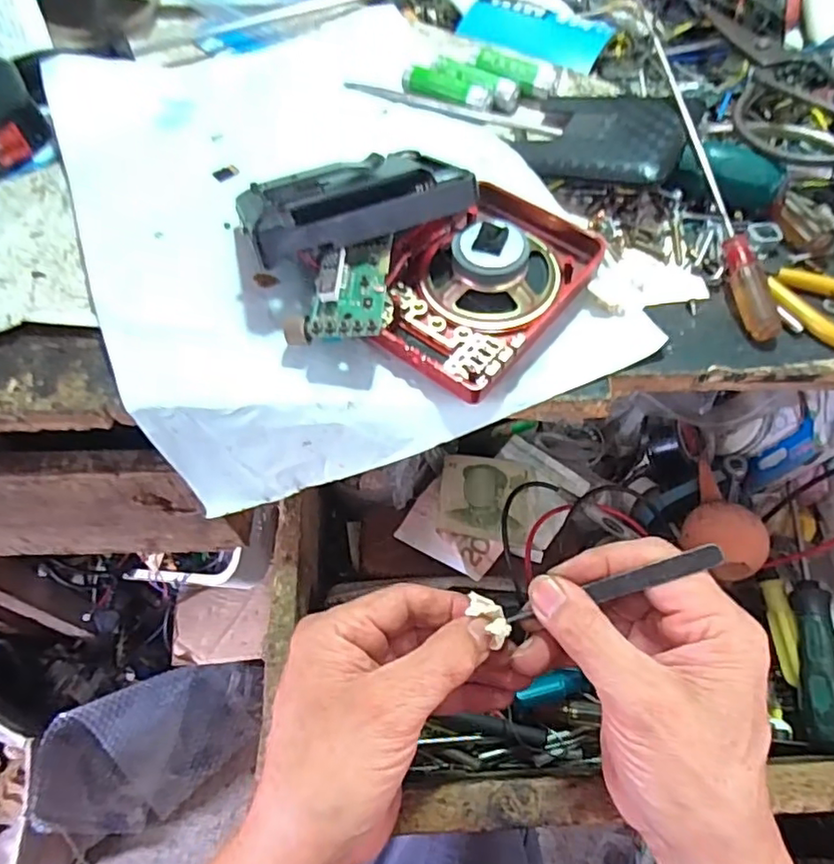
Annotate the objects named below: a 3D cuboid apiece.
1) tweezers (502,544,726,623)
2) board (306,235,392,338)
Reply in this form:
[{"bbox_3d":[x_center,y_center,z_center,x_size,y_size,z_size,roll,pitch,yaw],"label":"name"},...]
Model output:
[{"bbox_3d":[0.086,0.069,0.260,0.096,0.005,0.009,-23,63,14],"label":"tweezers"},{"bbox_3d":[-0.032,-0.073,0.280,0.034,0.013,0.062,2,59,3],"label":"board"}]

